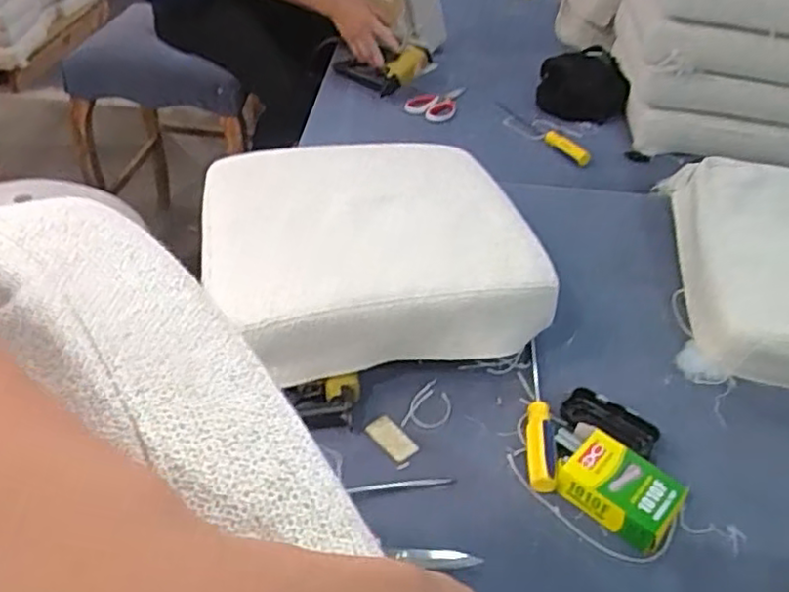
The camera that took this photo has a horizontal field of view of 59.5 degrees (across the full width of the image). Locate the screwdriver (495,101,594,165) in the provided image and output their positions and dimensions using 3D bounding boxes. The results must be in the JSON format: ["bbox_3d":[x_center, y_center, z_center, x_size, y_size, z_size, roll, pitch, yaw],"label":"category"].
[{"bbox_3d":[0.291,-0.335,1.375,0.029,0.029,0.283,-15,44,-21],"label":"screwdriver"}]

